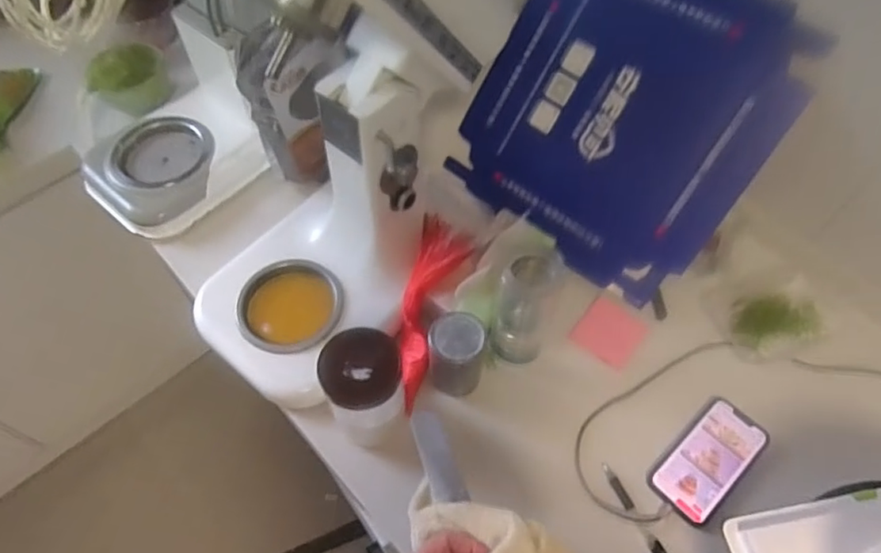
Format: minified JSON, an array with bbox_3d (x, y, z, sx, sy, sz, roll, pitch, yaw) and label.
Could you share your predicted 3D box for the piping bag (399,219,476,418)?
[{"bbox_3d":[-0.014,0.044,0.720,0.067,0.034,0.231,12,85,6],"label":"piping bag"}]

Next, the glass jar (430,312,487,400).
[{"bbox_3d":[0.019,0.091,0.684,0.061,0.100,0.062,0,58,0],"label":"glass jar"}]

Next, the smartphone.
[{"bbox_3d":[0.307,0.207,0.671,0.153,0.017,0.077,-39,66,-22],"label":"smartphone"}]

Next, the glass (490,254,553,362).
[{"bbox_3d":[0.097,0.039,0.688,0.064,0.160,0.060,11,59,7],"label":"glass"}]

